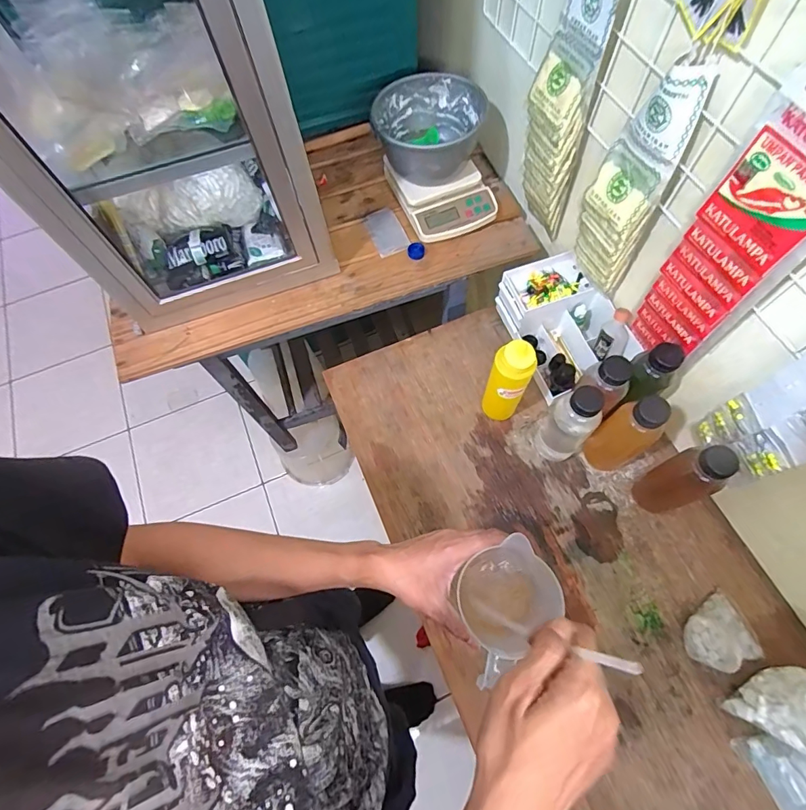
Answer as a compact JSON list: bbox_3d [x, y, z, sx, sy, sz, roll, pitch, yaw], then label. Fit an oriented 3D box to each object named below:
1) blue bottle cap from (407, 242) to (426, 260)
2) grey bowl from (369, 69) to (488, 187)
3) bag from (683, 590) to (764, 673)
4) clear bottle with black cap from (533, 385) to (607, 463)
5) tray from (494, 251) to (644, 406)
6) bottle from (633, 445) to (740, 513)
[{"bbox_3d":[0.025,-0.285,0.829,0.032,0.009,0.032,-1,67,1],"label":"blue bottle cap"},{"bbox_3d":[0.051,-0.498,0.823,0.197,0.103,0.197,-1,66,3],"label":"grey bowl"},{"bbox_3d":[0.439,0.320,0.622,0.096,0.038,0.086,-21,68,-7],"label":"bag"},{"bbox_3d":[0.249,0.032,0.678,0.068,0.186,0.056,40,74,16],"label":"clear bottle with black cap"},{"bbox_3d":[0.281,-0.145,0.797,0.154,0.108,0.218,-21,68,-7],"label":"tray"},{"bbox_3d":[0.392,0.109,0.637,0.068,0.187,0.062,-16,67,-4],"label":"bottle"}]

